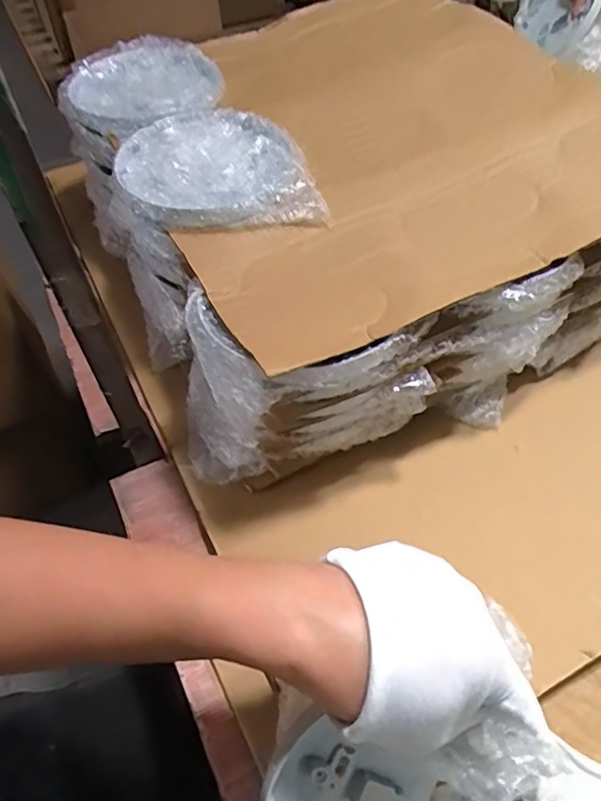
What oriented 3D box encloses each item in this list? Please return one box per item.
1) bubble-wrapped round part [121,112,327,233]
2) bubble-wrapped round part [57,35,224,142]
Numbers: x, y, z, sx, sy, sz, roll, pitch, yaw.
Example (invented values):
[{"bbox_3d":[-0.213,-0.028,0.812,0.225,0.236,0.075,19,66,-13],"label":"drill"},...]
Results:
[{"bbox_3d":[-0.067,-0.178,0.442,0.135,0.022,0.152,-15,54,-10],"label":"bubble-wrapped round part"},{"bbox_3d":[-0.134,-0.282,0.500,0.146,0.022,0.137,-1,52,1],"label":"bubble-wrapped round part"}]

